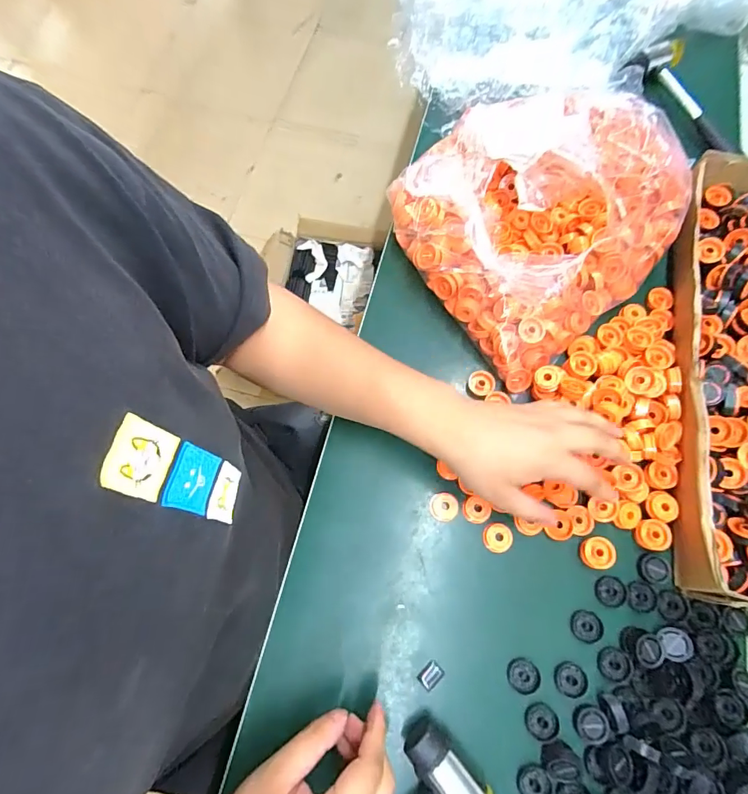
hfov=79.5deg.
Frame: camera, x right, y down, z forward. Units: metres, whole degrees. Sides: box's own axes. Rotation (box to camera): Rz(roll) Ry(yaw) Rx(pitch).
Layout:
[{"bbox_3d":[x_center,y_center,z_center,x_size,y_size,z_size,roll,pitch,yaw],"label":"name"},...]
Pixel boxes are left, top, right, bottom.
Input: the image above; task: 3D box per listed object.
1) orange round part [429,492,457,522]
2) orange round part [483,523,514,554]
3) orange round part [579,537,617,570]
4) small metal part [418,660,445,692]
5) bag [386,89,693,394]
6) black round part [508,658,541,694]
[{"bbox_3d":[0.064,0.101,0.412,0.025,0.004,0.025,1,70,-2],"label":"orange round part"},{"bbox_3d":[0.111,0.126,0.403,0.025,0.007,0.025,1,70,-2],"label":"orange round part"},{"bbox_3d":[0.196,0.137,0.394,0.027,0.012,0.026,1,70,-2],"label":"orange round part"},{"bbox_3d":[0.047,0.229,0.370,0.021,0.004,0.016,-38,76,-14],"label":"small metal part"},{"bbox_3d":[0.154,-0.187,0.437,0.241,0.089,0.238,-41,76,-10],"label":"bag"},{"bbox_3d":[0.123,0.230,0.370,0.025,0.006,0.026,1,70,-2],"label":"black round part"}]

